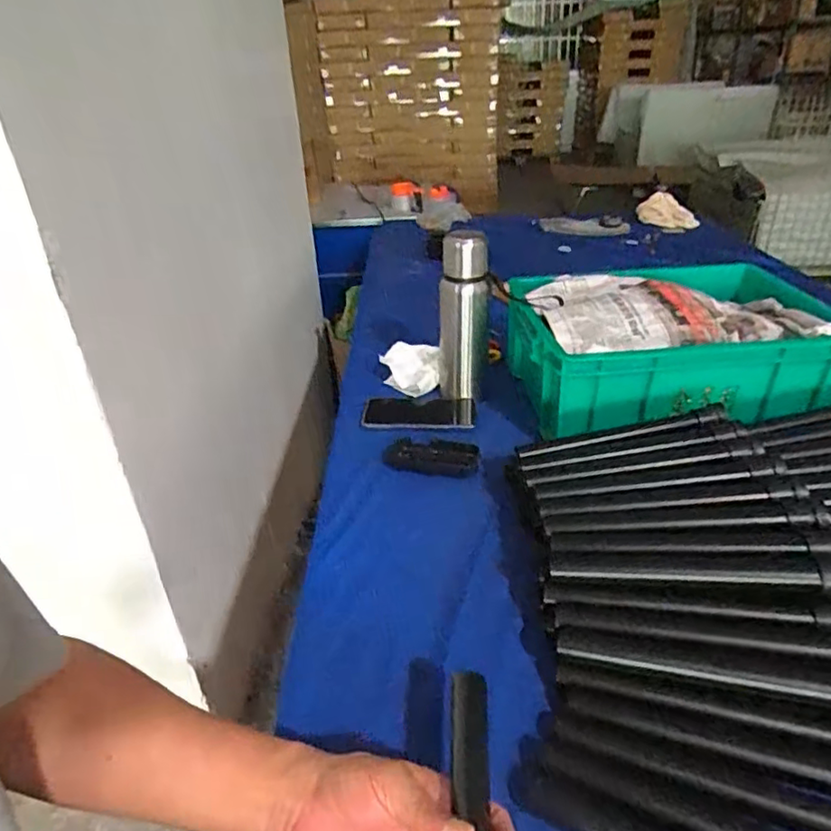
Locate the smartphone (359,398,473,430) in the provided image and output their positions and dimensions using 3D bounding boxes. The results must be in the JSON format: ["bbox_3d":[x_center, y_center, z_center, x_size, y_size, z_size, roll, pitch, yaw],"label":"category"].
[{"bbox_3d":[0.000,-0.001,0.863,0.150,0.011,0.089,0,23,0],"label":"smartphone"}]

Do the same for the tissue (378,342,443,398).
[{"bbox_3d":[-0.002,-0.075,0.941,0.100,0.043,0.084,19,39,34],"label":"tissue"}]

